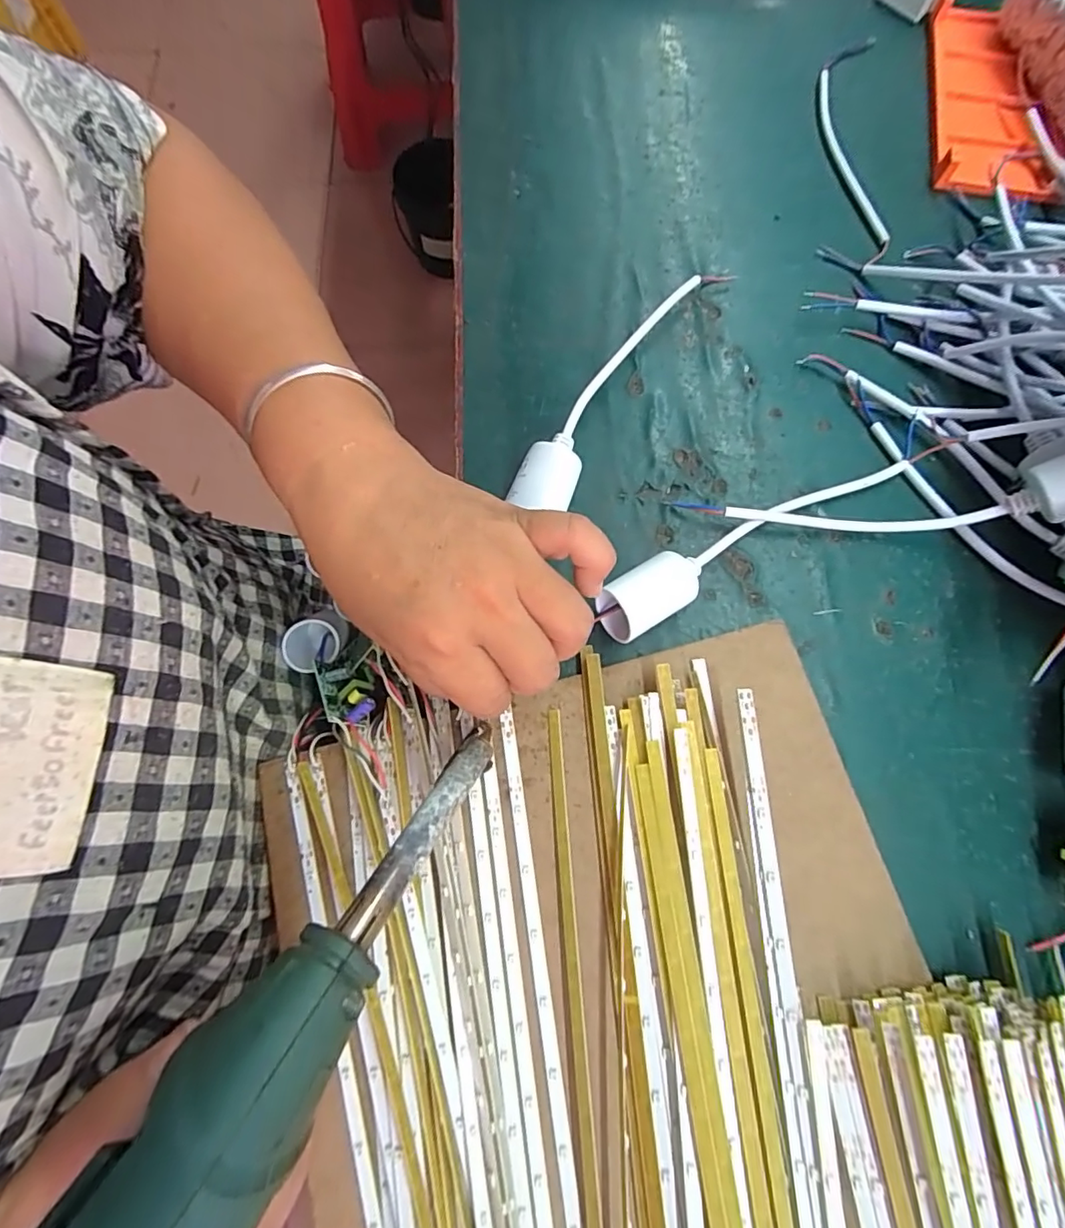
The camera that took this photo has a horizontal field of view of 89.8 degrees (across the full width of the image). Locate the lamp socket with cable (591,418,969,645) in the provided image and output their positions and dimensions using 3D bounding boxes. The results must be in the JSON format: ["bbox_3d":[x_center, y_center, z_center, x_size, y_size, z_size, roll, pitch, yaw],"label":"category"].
[{"bbox_3d":[0.122,-0.048,0.268,0.207,0.024,0.027,-31,75,-8],"label":"lamp socket with cable"}]

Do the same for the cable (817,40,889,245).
[{"bbox_3d":[0.209,-0.316,0.351,0.039,0.005,0.181,5,73,3],"label":"cable"}]

